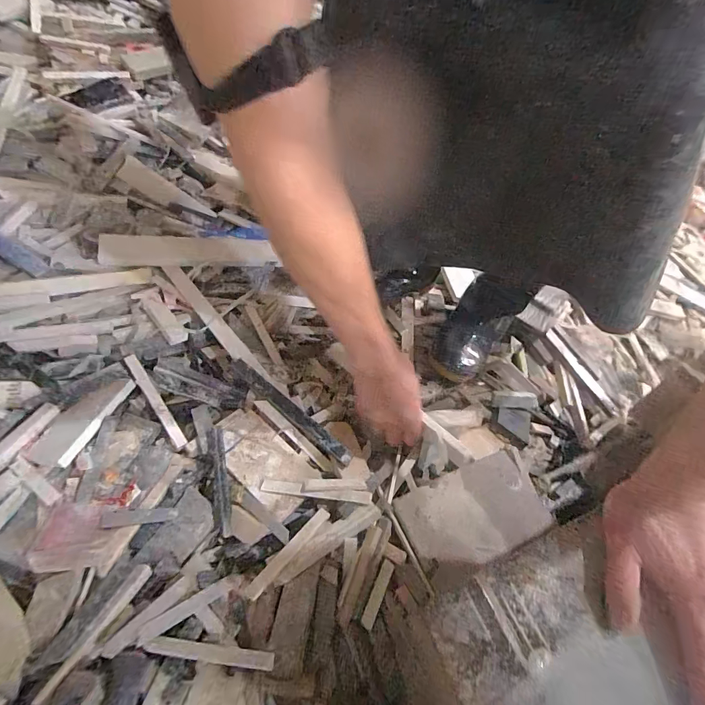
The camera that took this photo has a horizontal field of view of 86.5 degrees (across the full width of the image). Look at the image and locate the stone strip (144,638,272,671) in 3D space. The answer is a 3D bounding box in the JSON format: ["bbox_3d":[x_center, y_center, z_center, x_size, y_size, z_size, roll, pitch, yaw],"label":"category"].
[{"bbox_3d":[-0.129,0.275,0.343,0.114,0.015,0.013,5,51,4],"label":"stone strip"}]

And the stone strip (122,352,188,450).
[{"bbox_3d":[-0.251,0.059,0.473,0.014,0.009,0.140,-32,75,-24],"label":"stone strip"}]

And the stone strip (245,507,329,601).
[{"bbox_3d":[-0.067,0.215,0.408,0.015,0.004,0.114,29,46,25],"label":"stone strip"}]

